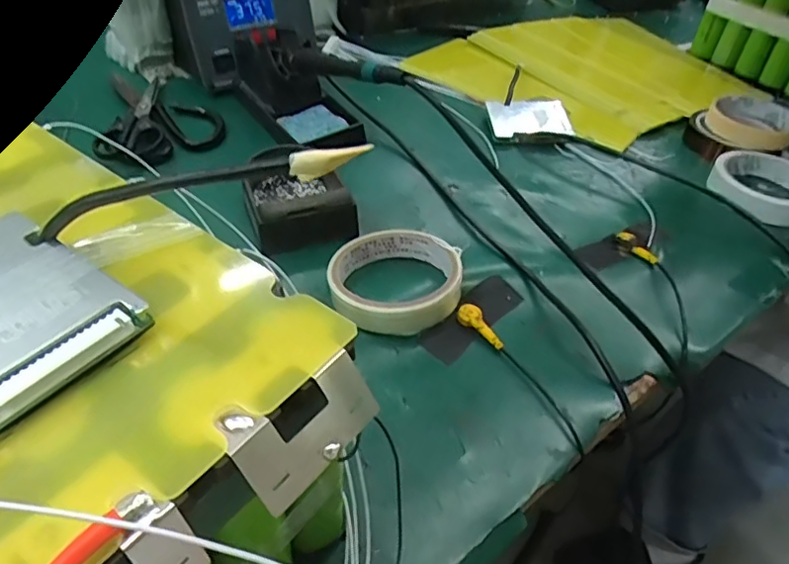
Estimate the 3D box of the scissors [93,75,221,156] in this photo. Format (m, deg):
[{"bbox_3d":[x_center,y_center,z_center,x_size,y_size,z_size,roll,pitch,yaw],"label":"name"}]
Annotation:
[{"bbox_3d":[-0.223,-0.165,0.562,0.105,0.015,0.170,-7,45,-13],"label":"scissors"}]

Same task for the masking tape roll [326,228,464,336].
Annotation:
[{"bbox_3d":[0.000,-0.004,0.403,0.088,0.030,0.088,3,44,-3],"label":"masking tape roll"}]

